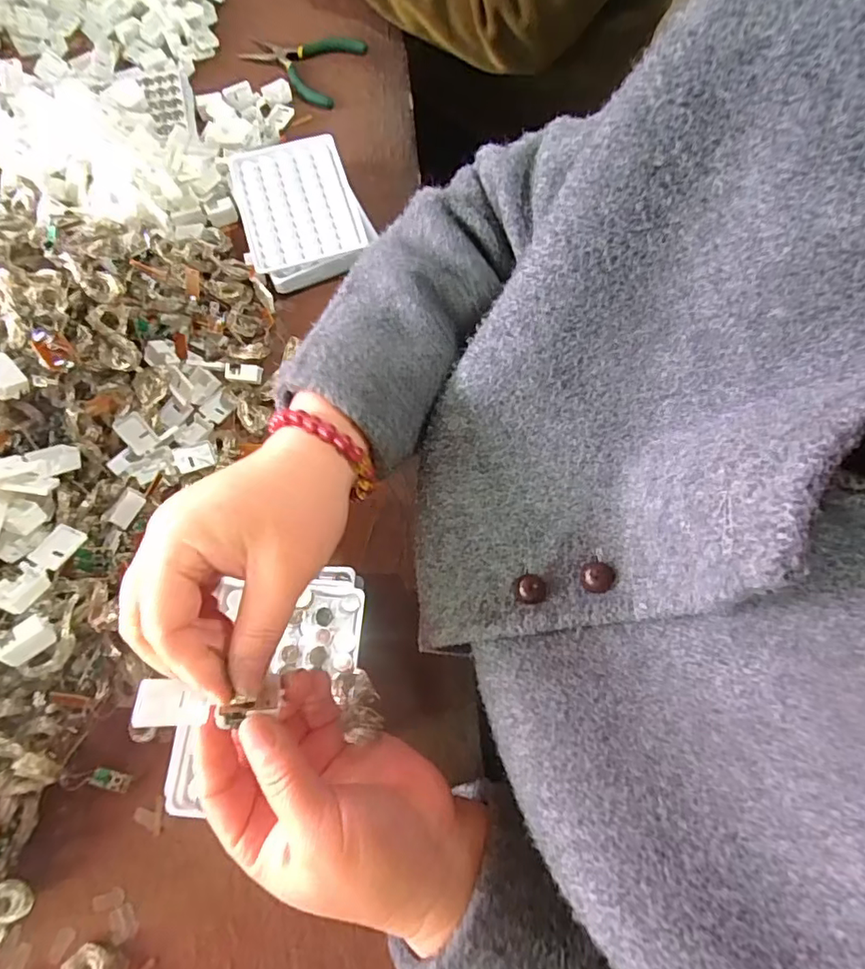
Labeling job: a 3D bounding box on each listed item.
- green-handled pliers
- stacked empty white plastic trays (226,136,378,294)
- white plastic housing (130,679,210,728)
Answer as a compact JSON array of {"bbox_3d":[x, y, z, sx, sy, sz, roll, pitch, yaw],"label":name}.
[{"bbox_3d":[-0.131,-0.436,0.547,0.122,0.008,0.094,30,74,9],"label":"green-handled pliers"},{"bbox_3d":[-0.114,-0.236,0.464,0.100,0.025,0.135,-21,73,-7],"label":"stacked empty white plastic trays"},{"bbox_3d":[-0.106,0.089,0.217,0.028,0.006,0.018,0,71,-1],"label":"white plastic housing"}]

